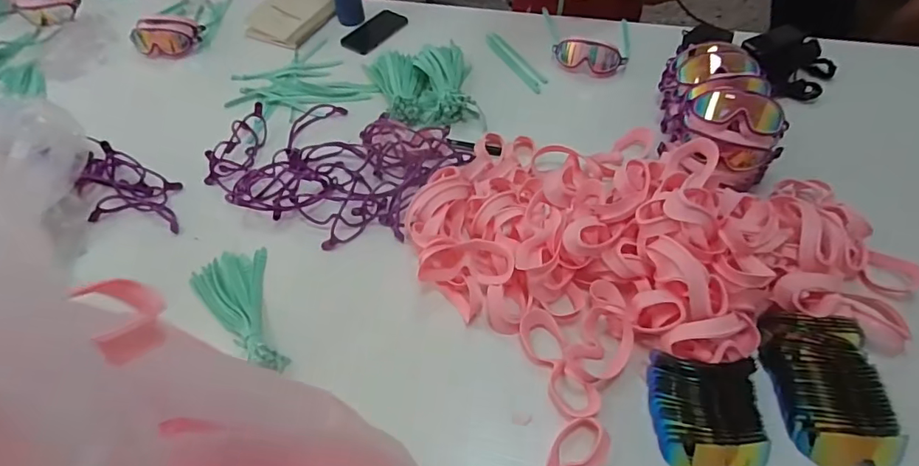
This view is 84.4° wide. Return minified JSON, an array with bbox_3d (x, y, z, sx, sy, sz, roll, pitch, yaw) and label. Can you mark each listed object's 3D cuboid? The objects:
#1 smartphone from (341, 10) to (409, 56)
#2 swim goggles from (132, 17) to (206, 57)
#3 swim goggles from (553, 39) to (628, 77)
[{"bbox_3d":[-0.196,-0.473,1.184,0.089,0.009,0.159,27,58,20],"label":"smartphone"},{"bbox_3d":[-0.660,-0.441,1.146,0.145,0.087,0.036,-9,9,-19],"label":"swim goggles"},{"bbox_3d":[0.271,-0.372,1.067,0.156,0.050,0.058,16,55,13],"label":"swim goggles"}]

